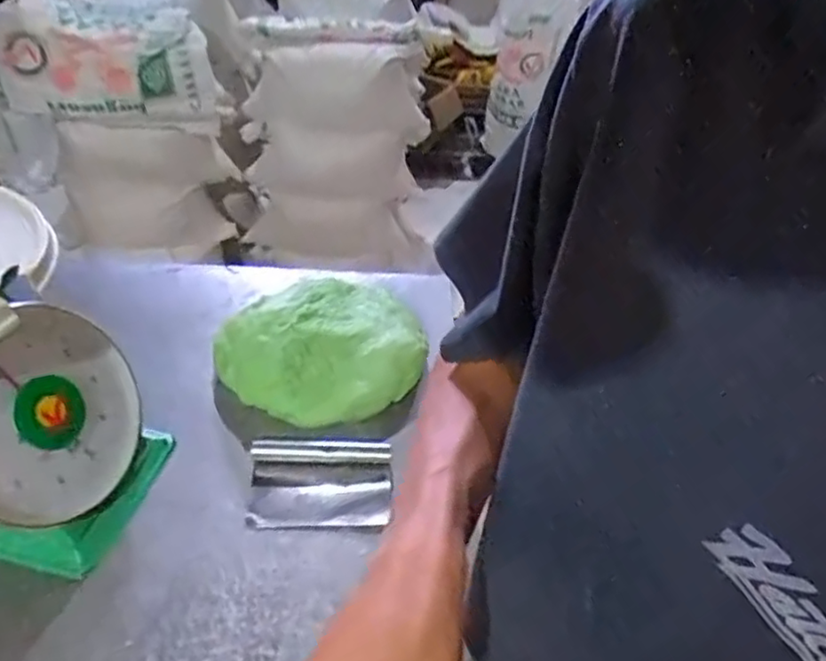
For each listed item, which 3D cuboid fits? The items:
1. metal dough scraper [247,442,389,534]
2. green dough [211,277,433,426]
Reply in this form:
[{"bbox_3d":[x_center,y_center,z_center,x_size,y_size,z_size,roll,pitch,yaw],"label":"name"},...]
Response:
[{"bbox_3d":[-0.099,0.161,0.707,0.148,0.015,0.106,2,42,-6],"label":"metal dough scraper"},{"bbox_3d":[-0.104,0.020,0.819,0.211,0.073,0.240,31,47,24],"label":"green dough"}]

